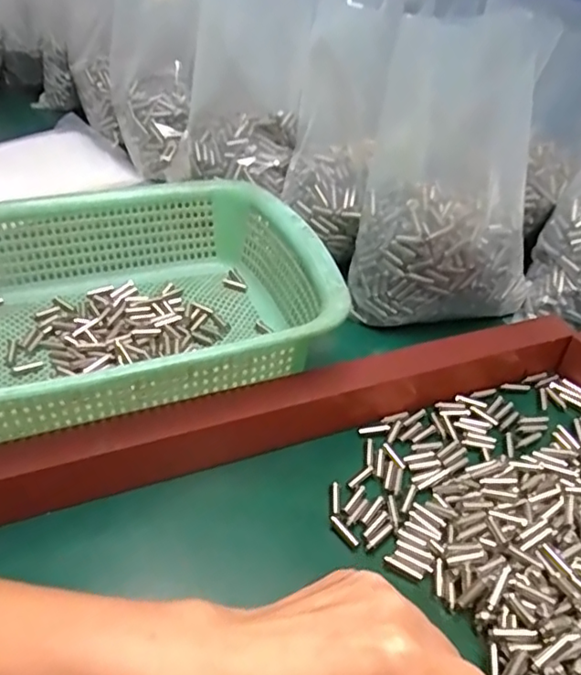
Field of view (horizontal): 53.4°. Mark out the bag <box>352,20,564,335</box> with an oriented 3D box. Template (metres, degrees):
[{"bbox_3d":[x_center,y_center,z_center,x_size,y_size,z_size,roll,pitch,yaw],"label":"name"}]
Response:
[{"bbox_3d":[0.126,-0.116,0.433,0.138,0.193,0.112,11,42,10],"label":"bag"}]

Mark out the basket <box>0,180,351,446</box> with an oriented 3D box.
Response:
[{"bbox_3d":[-0.128,-0.023,0.401,0.291,0.088,0.219,-12,43,-16],"label":"basket"}]

